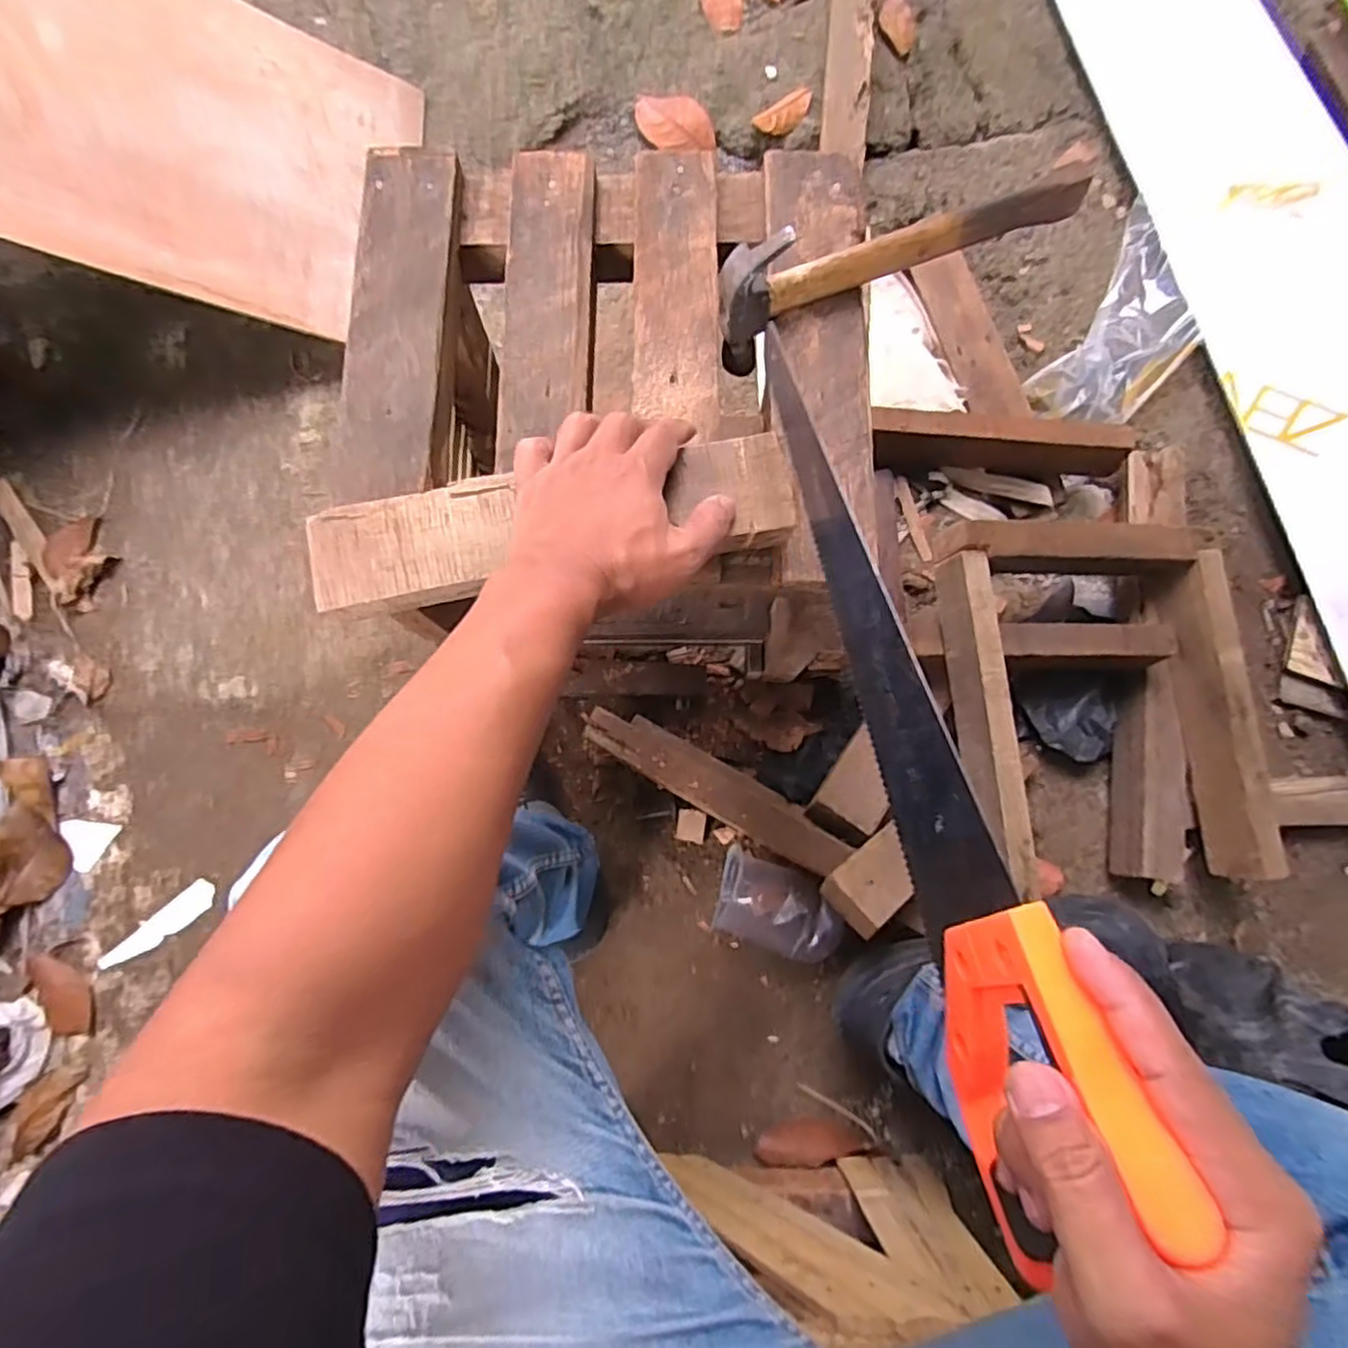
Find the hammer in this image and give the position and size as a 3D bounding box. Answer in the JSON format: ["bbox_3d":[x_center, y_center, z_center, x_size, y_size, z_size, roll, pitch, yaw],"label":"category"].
[{"bbox_3d":[0.142,-0.274,0.448,0.246,0.073,0.043,-23,79,-4],"label":"hammer"}]

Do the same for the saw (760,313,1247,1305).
[{"bbox_3d":[0.103,0.025,0.306,0.029,0.108,0.392,-13,70,-2],"label":"saw"}]

